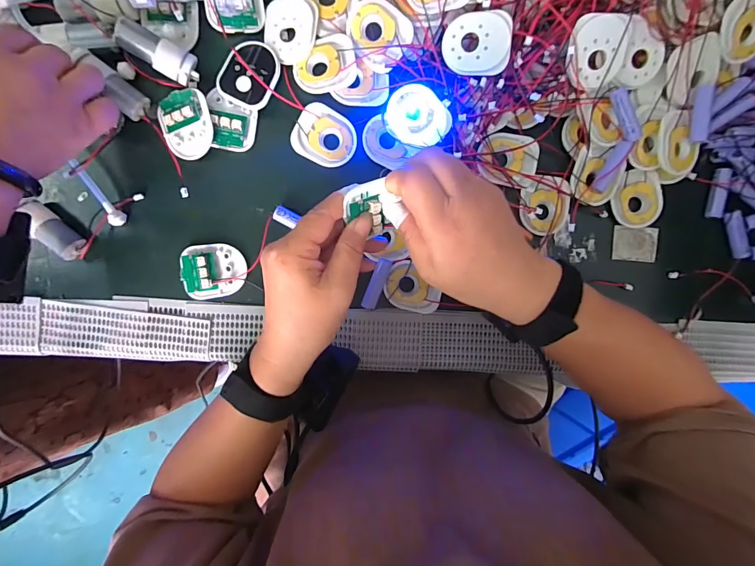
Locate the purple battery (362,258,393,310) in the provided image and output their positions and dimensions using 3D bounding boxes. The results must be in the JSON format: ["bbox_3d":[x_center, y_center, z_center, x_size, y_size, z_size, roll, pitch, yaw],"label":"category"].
[{"bbox_3d":[0.000,0.001,0.361,0.015,0.012,0.050,21,93,-1],"label":"purple battery"}]

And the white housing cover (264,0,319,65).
[{"bbox_3d":[-0.080,-0.230,0.345,0.048,0.007,0.056,8,93,-1],"label":"white housing cover"}]

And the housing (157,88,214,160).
[{"bbox_3d":[-0.172,-0.142,0.342,0.046,0.012,0.056,-18,93,1],"label":"housing"}]

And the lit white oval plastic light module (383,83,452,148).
[{"bbox_3d":[0.036,-0.152,0.348,0.058,0.012,0.049,44,92,-2],"label":"lit white oval plastic light module"}]

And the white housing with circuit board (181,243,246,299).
[{"bbox_3d":[-0.153,-0.011,0.352,0.056,0.011,0.049,-7,93,0],"label":"white housing with circuit board"}]

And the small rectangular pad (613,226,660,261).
[{"bbox_3d":[0.268,-0.040,0.394,0.044,0.006,0.035,3,90,-4],"label":"small rectangular pad"}]

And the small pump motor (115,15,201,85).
[{"bbox_3d":[-0.187,-0.196,0.324,0.062,0.018,0.026,25,93,-26],"label":"small pump motor"}]

